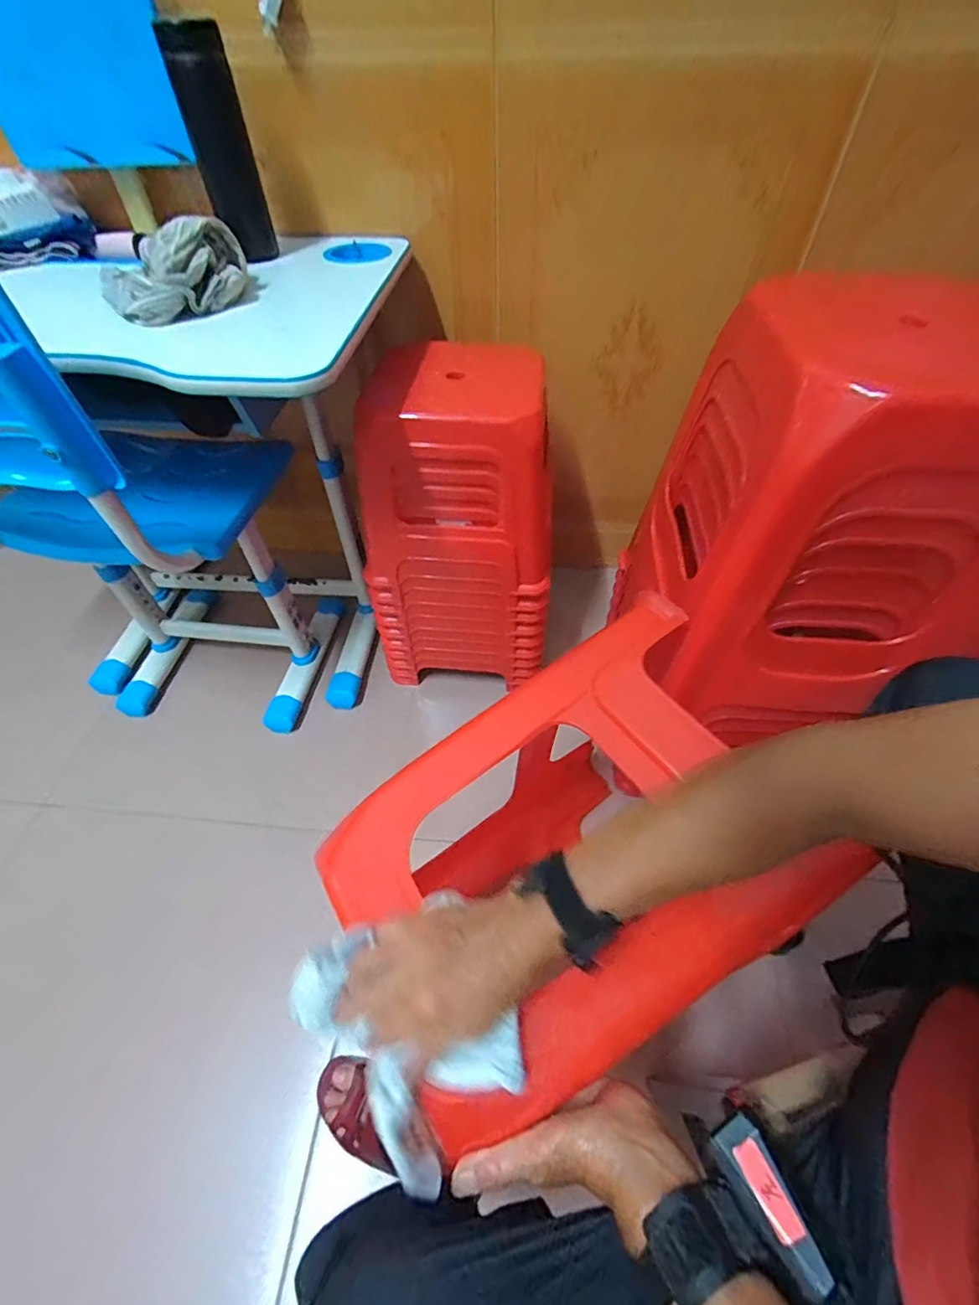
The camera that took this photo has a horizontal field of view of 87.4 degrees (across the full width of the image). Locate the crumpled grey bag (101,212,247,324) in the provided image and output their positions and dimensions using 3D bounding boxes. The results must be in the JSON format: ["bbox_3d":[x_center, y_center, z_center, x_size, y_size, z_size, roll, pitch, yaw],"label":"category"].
[{"bbox_3d":[-0.341,-0.417,0.556,0.149,0.072,0.100,-26,54,-19],"label":"crumpled grey bag"}]

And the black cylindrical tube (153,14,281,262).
[{"bbox_3d":[-0.318,-0.599,0.613,0.064,0.200,0.054,-21,53,-16],"label":"black cylindrical tube"}]

